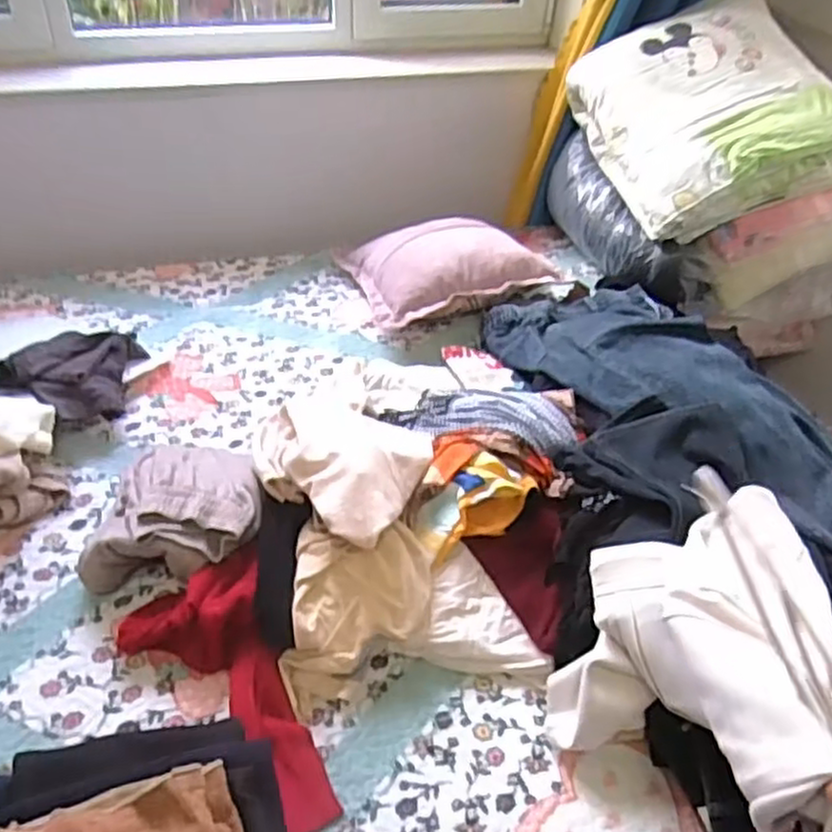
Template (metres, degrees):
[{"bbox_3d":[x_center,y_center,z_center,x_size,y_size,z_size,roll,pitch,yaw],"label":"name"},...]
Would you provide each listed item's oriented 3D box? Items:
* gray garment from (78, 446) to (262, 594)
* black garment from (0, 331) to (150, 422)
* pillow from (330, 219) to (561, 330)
[{"bbox_3d":[-0.339,0.140,1.096,0.235,0.136,0.228,5,41,1],"label":"gray garment"},{"bbox_3d":[-0.608,-0.072,1.333,0.179,0.136,0.234,2,41,-2],"label":"black garment"},{"bbox_3d":[0.058,-0.369,1.675,0.392,0.196,0.433,-9,42,-15],"label":"pillow"}]

